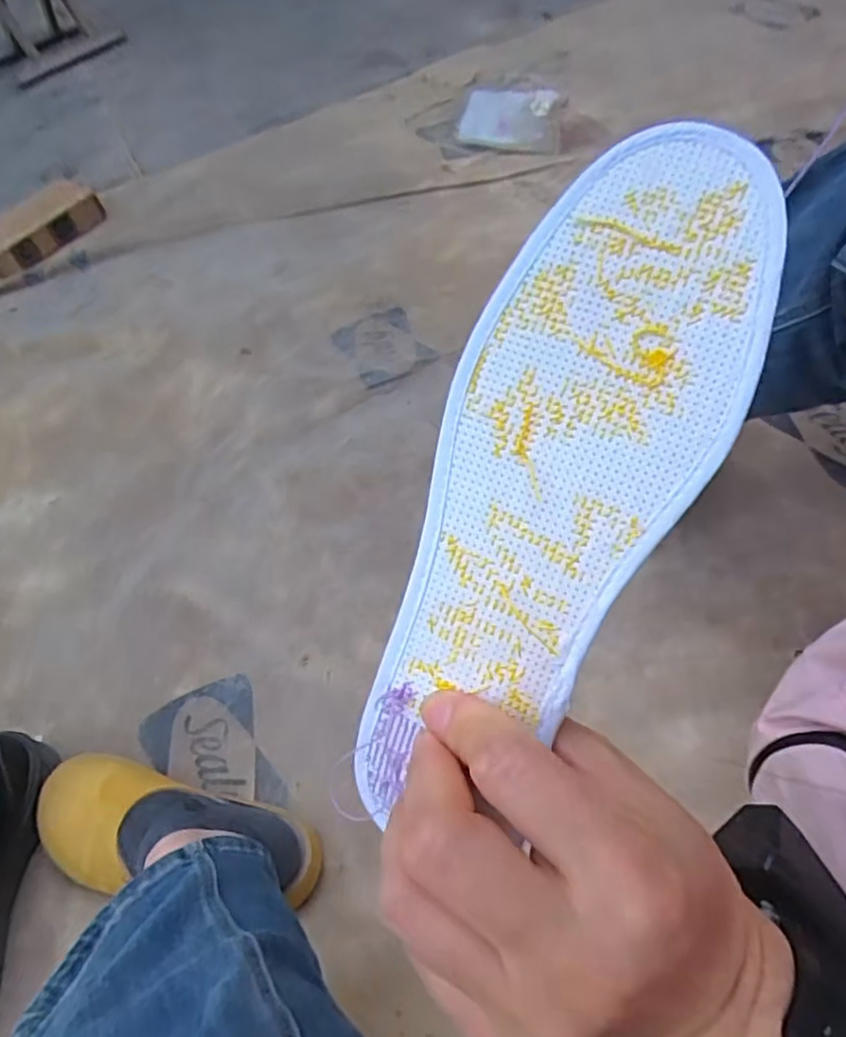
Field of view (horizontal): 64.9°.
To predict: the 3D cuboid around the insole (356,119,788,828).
[{"bbox_3d":[0.040,-0.008,0.202,0.073,0.016,0.218,24,95,15],"label":"insole"}]

